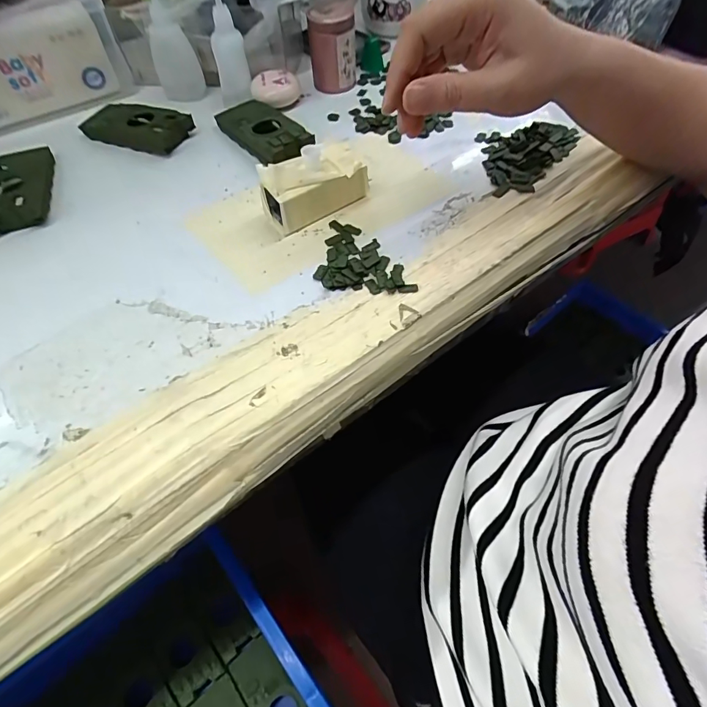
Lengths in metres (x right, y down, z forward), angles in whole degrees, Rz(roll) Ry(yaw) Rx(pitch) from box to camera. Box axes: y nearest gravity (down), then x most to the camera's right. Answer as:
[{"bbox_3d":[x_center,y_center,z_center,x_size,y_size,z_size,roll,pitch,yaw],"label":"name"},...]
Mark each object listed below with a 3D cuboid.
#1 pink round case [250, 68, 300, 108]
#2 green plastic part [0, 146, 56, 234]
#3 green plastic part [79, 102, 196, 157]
[{"bbox_3d":[-0.078,-0.265,0.444,0.047,0.022,0.039,-8,57,-2],"label":"pink round case"},{"bbox_3d":[-0.282,-0.141,0.375,0.045,0.020,0.095,-15,58,-7],"label":"green plastic part"},{"bbox_3d":[-0.208,-0.216,0.421,0.107,0.021,0.042,17,59,13],"label":"green plastic part"}]

